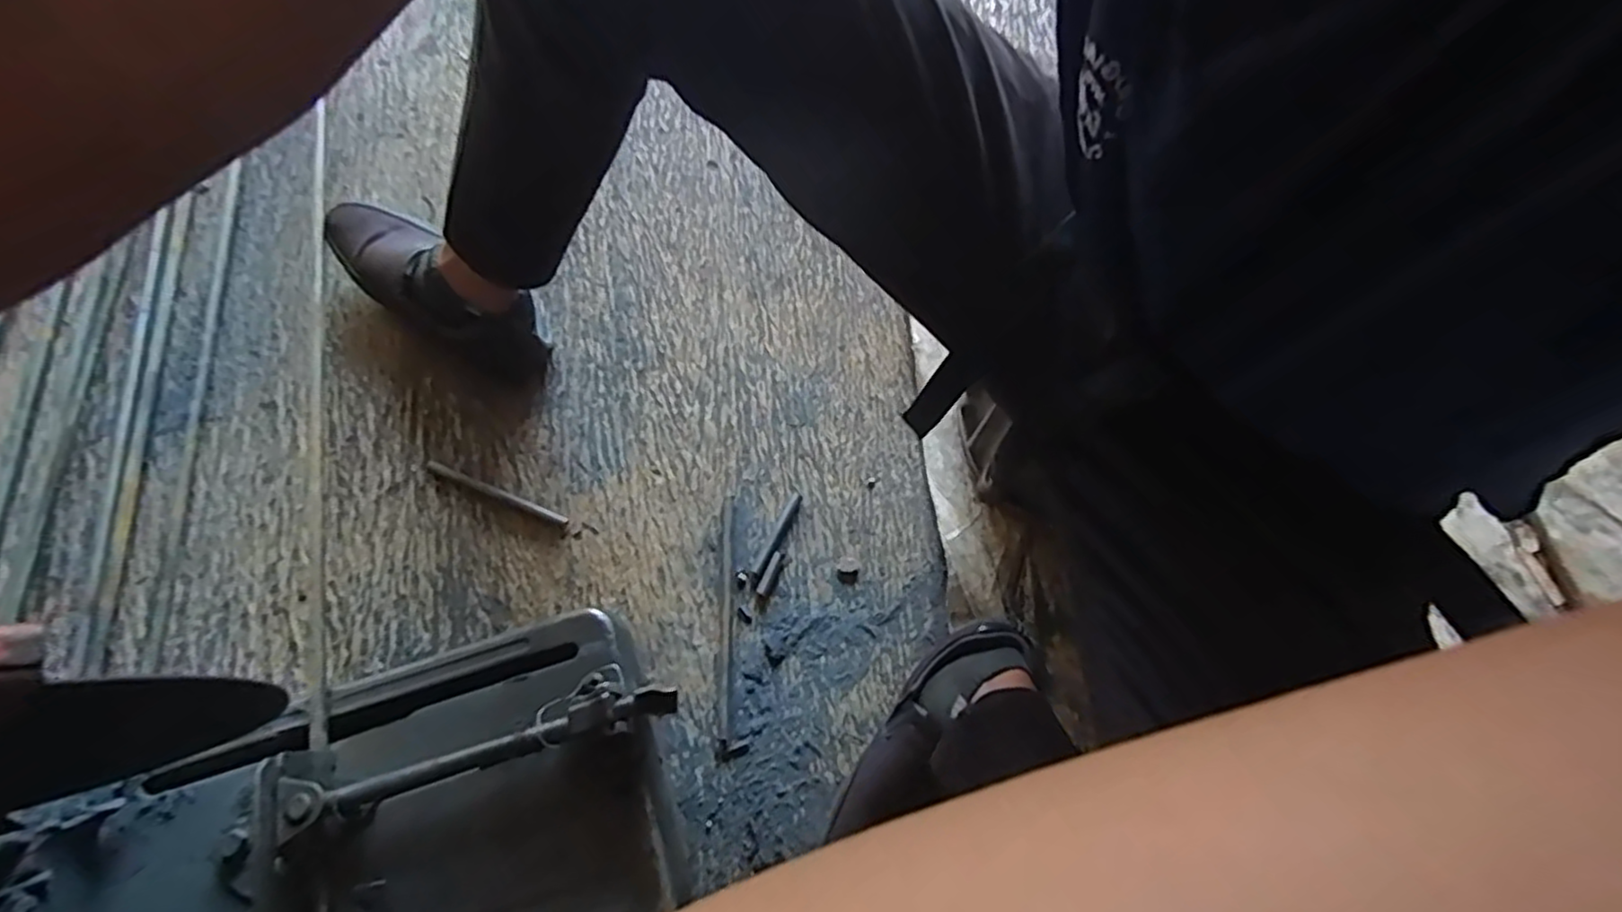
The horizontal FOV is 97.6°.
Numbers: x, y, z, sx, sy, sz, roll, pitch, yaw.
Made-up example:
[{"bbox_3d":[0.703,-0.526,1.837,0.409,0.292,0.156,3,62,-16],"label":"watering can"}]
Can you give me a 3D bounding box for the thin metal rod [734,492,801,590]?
[{"bbox_3d":[-0.040,0.083,0.697,0.017,0.007,0.109,32,70,10],"label":"thin metal rod"}]

